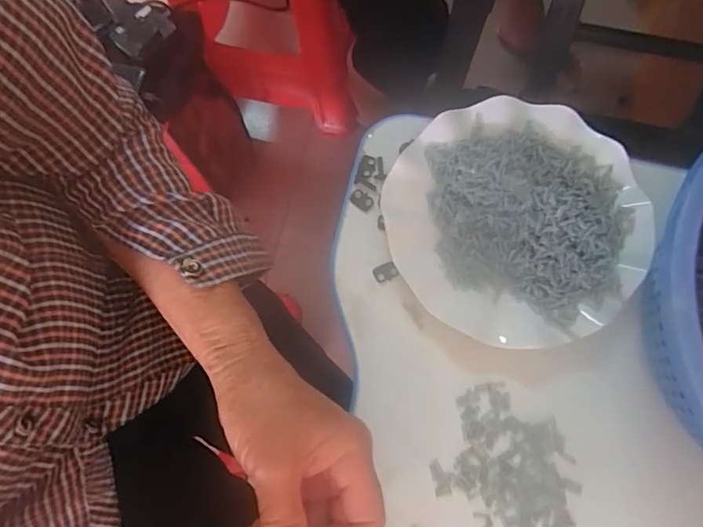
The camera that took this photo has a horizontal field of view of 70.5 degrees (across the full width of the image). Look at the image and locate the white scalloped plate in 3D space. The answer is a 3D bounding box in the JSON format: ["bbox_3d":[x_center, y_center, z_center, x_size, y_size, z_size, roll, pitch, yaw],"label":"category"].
[{"bbox_3d":[0.121,-0.033,0.367,0.180,0.040,0.175,0,75,2],"label":"white scalloped plate"}]

